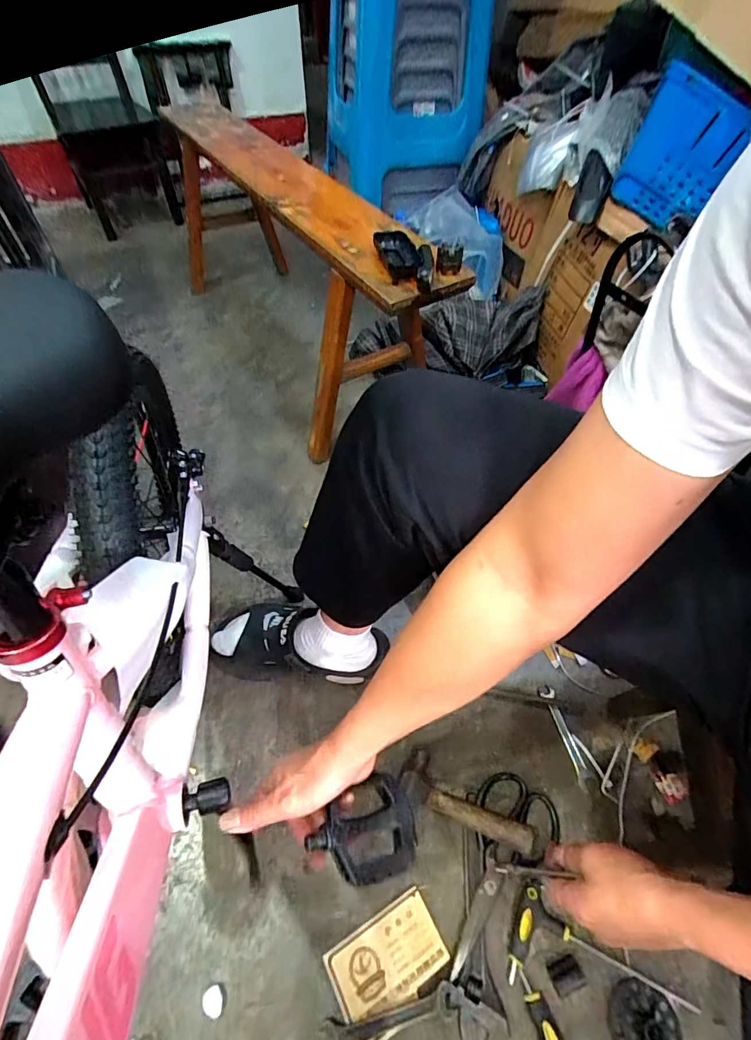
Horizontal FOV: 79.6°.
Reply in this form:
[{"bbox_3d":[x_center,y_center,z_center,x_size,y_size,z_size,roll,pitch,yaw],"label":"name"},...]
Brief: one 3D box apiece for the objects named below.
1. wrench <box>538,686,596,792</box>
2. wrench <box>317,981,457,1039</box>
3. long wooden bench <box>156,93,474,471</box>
[{"bbox_3d":[0.283,0.318,0.669,0.024,0.005,0.140,-12,55,-9],"label":"wrench"},{"bbox_3d":[0.013,0.543,0.488,0.152,0.016,0.030,-10,55,-8],"label":"wrench"},{"bbox_3d":[-0.170,-0.536,0.992,0.256,0.395,0.891,-23,58,-18],"label":"long wooden bench"}]

